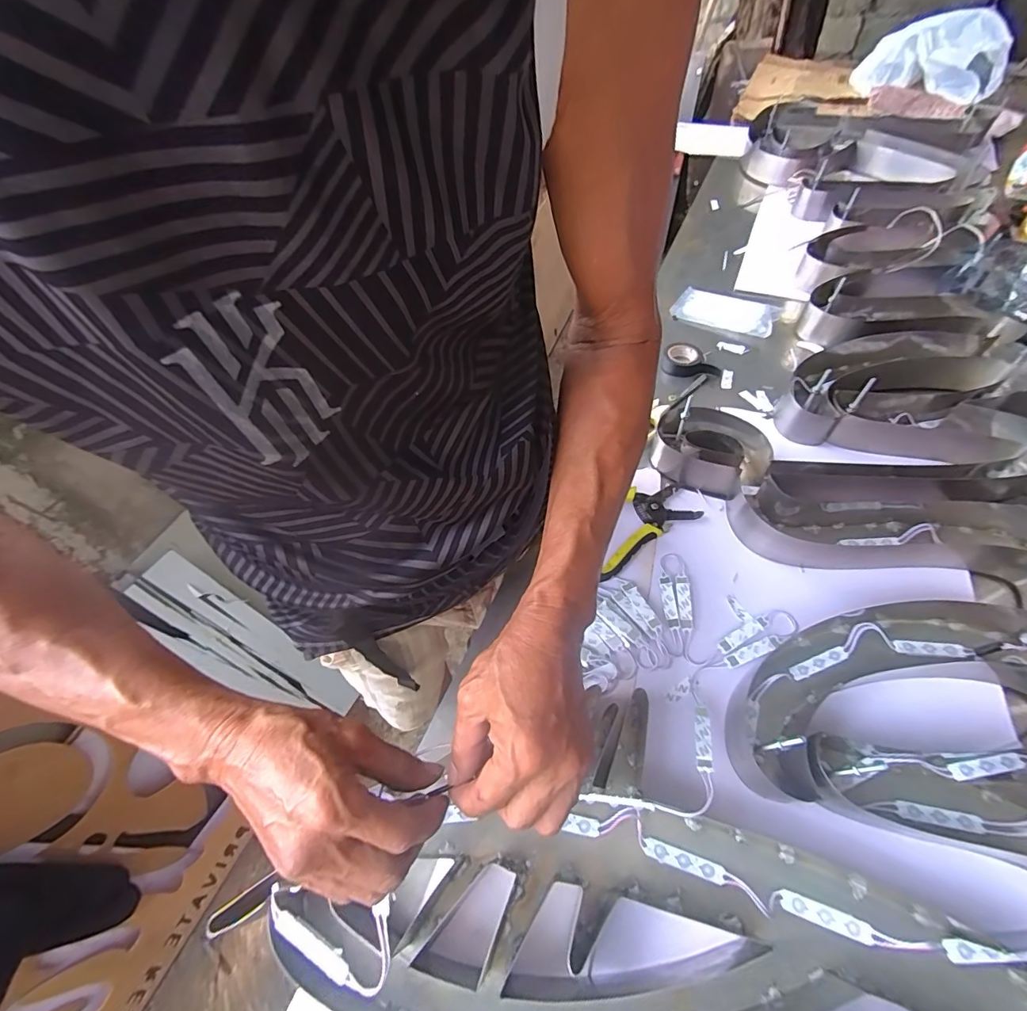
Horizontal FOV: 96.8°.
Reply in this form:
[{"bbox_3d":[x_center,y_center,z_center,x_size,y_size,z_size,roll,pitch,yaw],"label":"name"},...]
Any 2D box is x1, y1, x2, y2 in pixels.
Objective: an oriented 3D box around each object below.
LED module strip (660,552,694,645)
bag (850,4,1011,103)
[{"bbox_3d":[0.169,0.091,0.475,0.028,0.008,0.095,2,56,7],"label":"LED module strip"},{"bbox_3d":[1.023,-1.085,1.115,0.116,0.144,0.319,-34,61,-17],"label":"bag"}]

